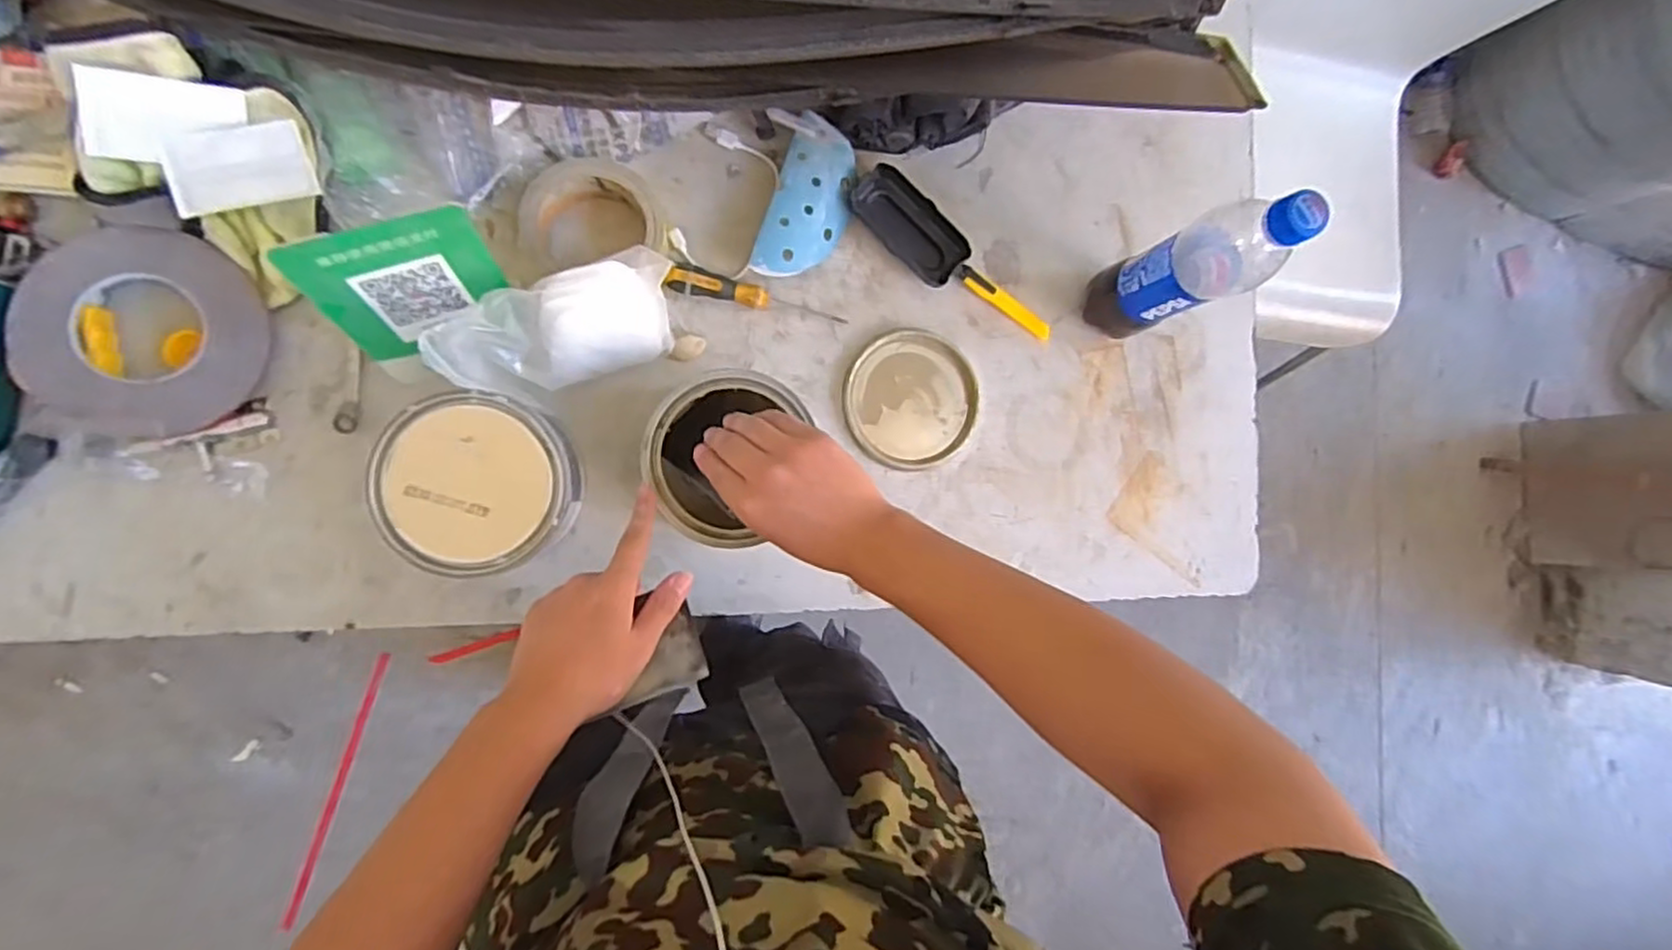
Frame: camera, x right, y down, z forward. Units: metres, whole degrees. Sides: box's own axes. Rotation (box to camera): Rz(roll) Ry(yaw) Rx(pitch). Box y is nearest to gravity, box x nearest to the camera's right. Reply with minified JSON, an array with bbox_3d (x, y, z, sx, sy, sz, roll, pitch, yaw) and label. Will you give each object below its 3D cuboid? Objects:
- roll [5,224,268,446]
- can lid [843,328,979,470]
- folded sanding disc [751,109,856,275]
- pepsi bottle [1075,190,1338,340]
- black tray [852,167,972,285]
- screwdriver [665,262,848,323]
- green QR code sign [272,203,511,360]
[{"bbox_3d":[-0.502,-0.103,0.527,0.144,0.032,0.147,0,91,-10],"label":"roll"},{"bbox_3d":[0.066,-0.067,0.640,0.115,0.012,0.117,0,91,-10],"label":"can lid"},{"bbox_3d":[-0.020,-0.228,0.616,0.065,0.027,0.140,18,88,-10],"label":"folded sanding disc"},{"bbox_3d":[0.269,-0.156,0.552,0.052,0.224,0.061,-24,95,-9],"label":"pepsi bottle"},{"bbox_3d":[0.064,-0.217,0.637,0.109,0.021,0.049,42,84,-8],"label":"black tray"},{"bbox_3d":[-0.065,-0.151,0.610,0.148,0.022,0.021,9,89,-10],"label":"screwdriver"},{"bbox_3d":[-0.284,-0.126,0.489,0.111,0.106,0.008,-23,66,-10],"label":"green QR code sign"}]

